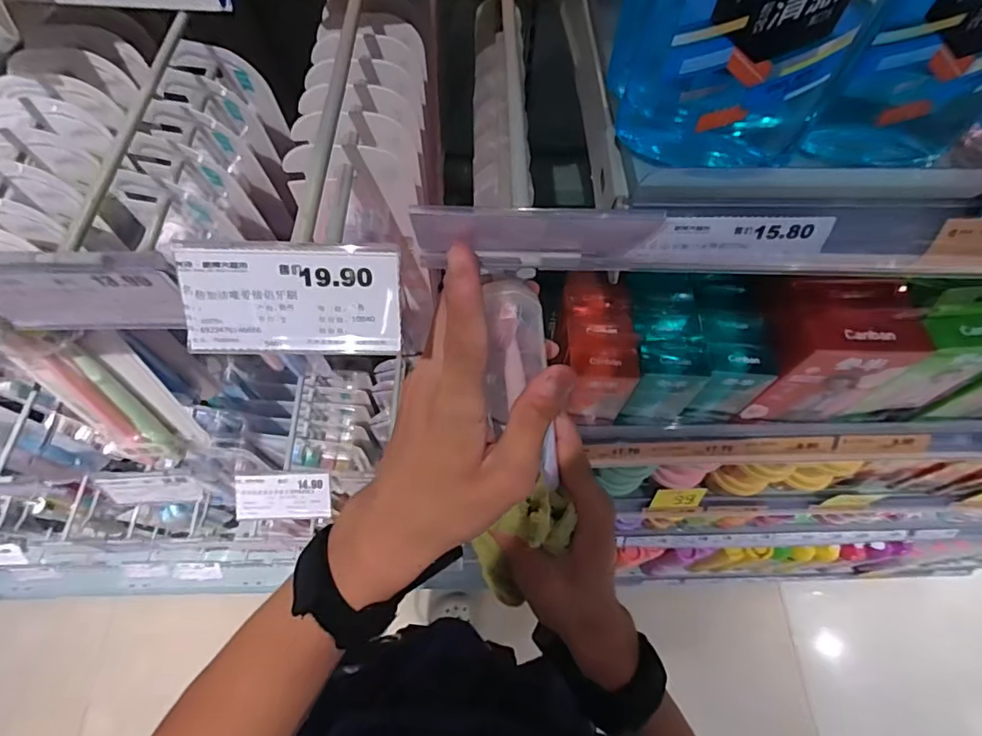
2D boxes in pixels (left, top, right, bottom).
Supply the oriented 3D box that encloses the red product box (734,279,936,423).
[{"bbox_3d":[0.266,-0.010,0.429,0.085,0.136,0.059,2,64,0],"label":"red product box"}]

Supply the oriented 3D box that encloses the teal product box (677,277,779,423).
[{"bbox_3d":[0.196,-0.015,0.463,0.056,0.093,0.099,2,64,-1],"label":"teal product box"}]

